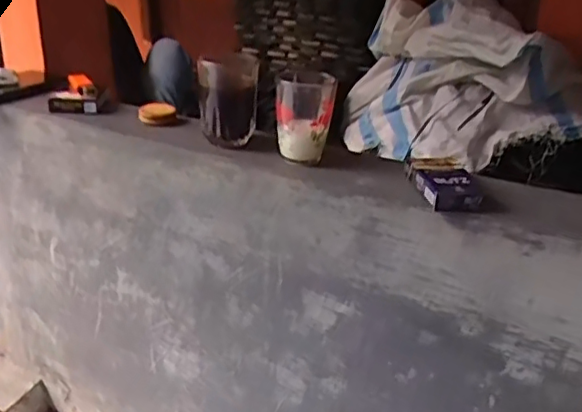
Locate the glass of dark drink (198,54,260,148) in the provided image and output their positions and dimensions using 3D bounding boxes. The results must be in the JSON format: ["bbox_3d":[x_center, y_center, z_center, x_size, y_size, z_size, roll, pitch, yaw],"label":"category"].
[{"bbox_3d":[-0.072,-0.127,0.715,0.065,0.092,0.067,0,26,-3],"label":"glass of dark drink"}]

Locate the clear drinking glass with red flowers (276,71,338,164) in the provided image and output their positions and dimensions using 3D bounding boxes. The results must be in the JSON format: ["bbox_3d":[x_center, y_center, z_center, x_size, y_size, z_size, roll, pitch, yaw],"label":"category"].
[{"bbox_3d":[0.016,-0.099,0.679,0.065,0.087,0.067,2,26,1],"label":"clear drinking glass with red flowers"}]

